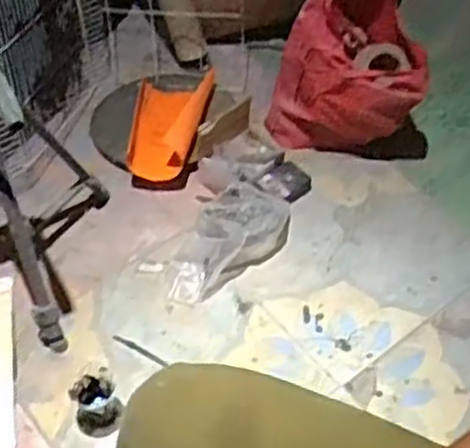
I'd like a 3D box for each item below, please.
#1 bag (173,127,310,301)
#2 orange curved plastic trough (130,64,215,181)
[{"bbox_3d":[0.001,-0.025,1.380,0.179,0.116,0.353,18,52,14],"label":"bag"},{"bbox_3d":[-0.124,-0.205,1.535,0.149,0.070,0.283,2,50,1],"label":"orange curved plastic trough"}]

